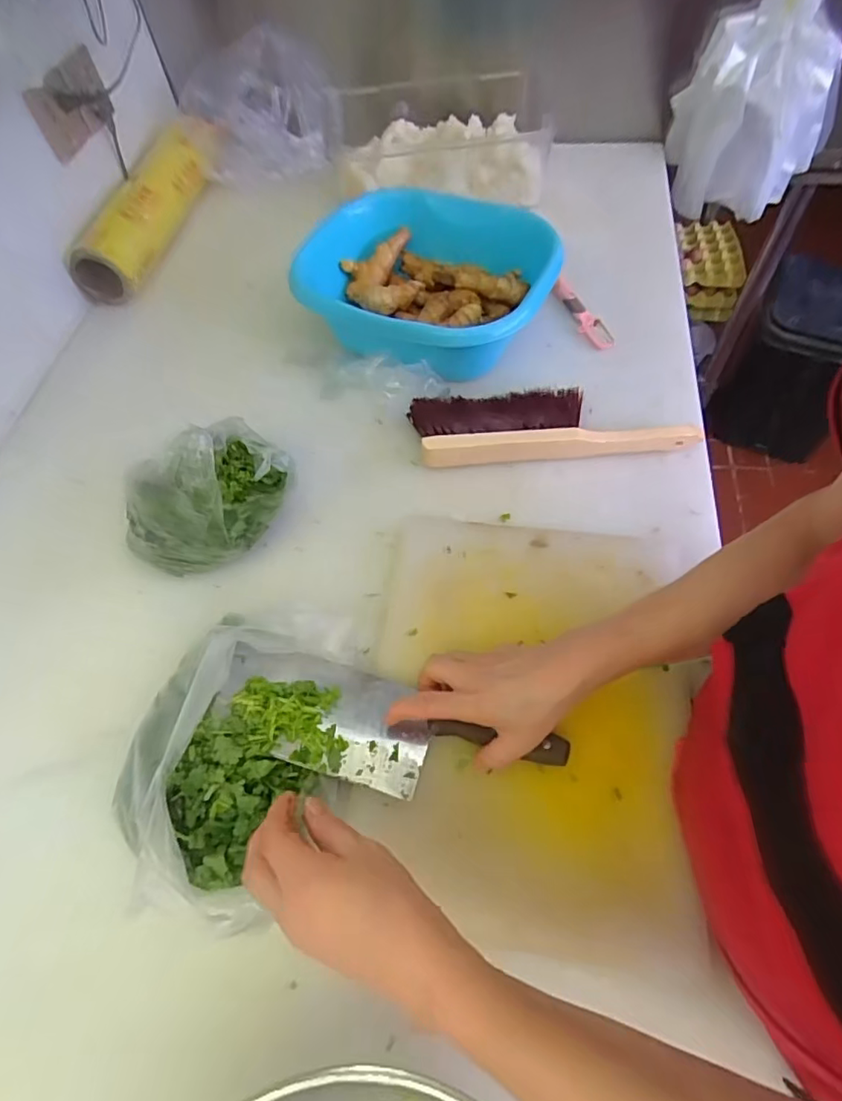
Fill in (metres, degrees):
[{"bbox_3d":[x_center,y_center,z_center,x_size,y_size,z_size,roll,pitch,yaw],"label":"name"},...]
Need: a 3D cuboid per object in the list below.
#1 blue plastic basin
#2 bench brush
[{"bbox_3d":[0.013,-0.358,0.767,0.308,0.126,0.308,-2,59,3],"label":"blue plastic basin"},{"bbox_3d":[0.154,-0.153,0.685,0.330,0.041,0.095,-3,59,3],"label":"bench brush"}]

